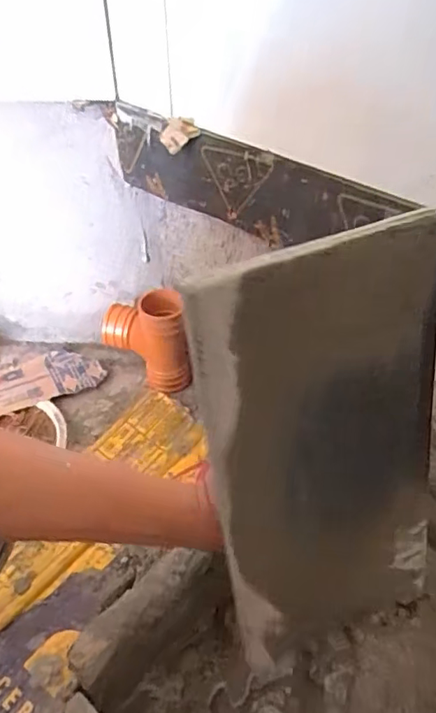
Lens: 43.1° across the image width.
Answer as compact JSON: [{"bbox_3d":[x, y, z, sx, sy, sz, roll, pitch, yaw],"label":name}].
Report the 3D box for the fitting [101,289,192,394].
[{"bbox_3d":[-0.102,-0.030,0.807,0.128,0.138,0.064,8,44,8],"label":"fitting"}]

